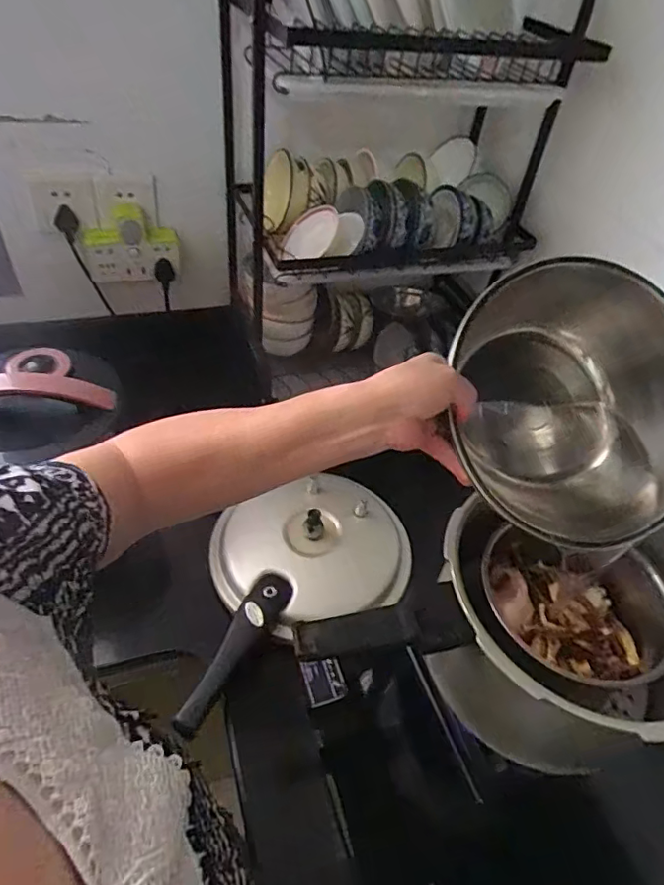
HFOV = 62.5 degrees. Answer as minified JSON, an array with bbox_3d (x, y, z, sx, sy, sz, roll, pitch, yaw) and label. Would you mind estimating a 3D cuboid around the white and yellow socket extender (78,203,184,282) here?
[{"bbox_3d":[-0.296,-0.295,0.812,0.132,0.103,0.047,-4,46,-12],"label":"white and yellow socket extender"}]

